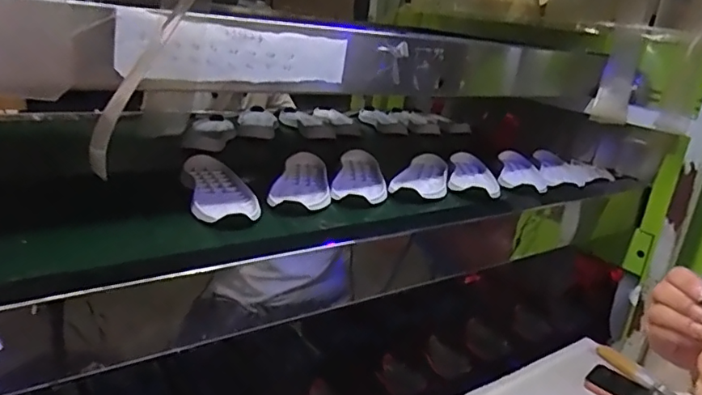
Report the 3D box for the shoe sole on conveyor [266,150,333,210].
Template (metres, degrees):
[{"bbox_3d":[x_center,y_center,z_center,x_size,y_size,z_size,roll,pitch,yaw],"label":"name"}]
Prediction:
[{"bbox_3d":[-0.066,-0.026,0.819,0.080,0.027,0.190,8,19,2],"label":"shoe sole on conveyor"}]

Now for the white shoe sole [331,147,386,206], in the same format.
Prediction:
[{"bbox_3d":[0.019,-0.039,0.872,0.081,0.019,0.219,8,19,3],"label":"white shoe sole"}]

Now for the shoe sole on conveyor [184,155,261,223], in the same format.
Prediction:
[{"bbox_3d":[-0.175,-0.013,0.739,0.080,0.027,0.200,0,20,-20],"label":"shoe sole on conveyor"}]

